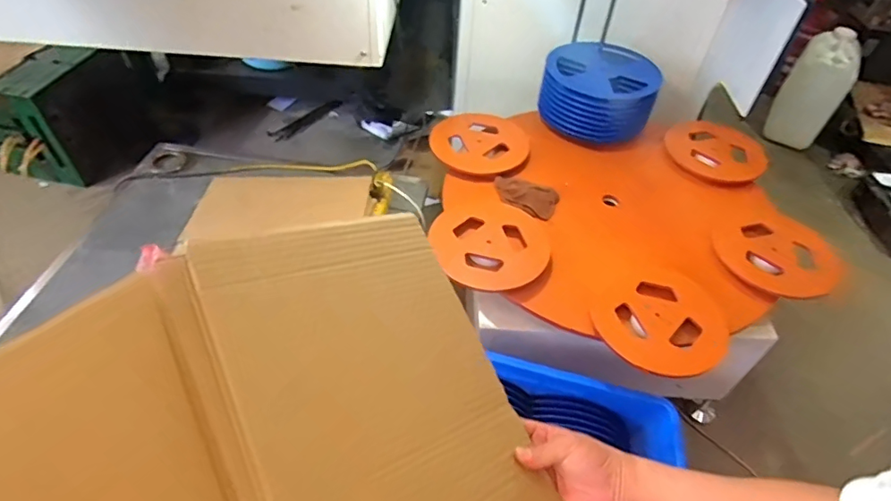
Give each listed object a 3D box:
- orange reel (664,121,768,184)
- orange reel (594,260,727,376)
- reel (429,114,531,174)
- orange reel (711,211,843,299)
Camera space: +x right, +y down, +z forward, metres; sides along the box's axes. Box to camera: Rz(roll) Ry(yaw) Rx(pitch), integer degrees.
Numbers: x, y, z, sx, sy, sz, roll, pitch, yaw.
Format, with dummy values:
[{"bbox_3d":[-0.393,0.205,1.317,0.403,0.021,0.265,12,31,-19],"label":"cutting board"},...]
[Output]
[{"bbox_3d":[0.743,-0.275,1.427,0.256,0.033,0.239,17,49,10],"label":"orange reel"},{"bbox_3d":[0.441,0.138,1.065,0.254,0.019,0.260,32,53,22],"label":"orange reel"},{"bbox_3d":[0.101,-0.303,1.431,0.249,0.047,0.231,3,48,-3],"label":"reel"},{"bbox_3d":[0.766,0.006,1.204,0.274,0.038,0.239,32,53,21],"label":"orange reel"}]

